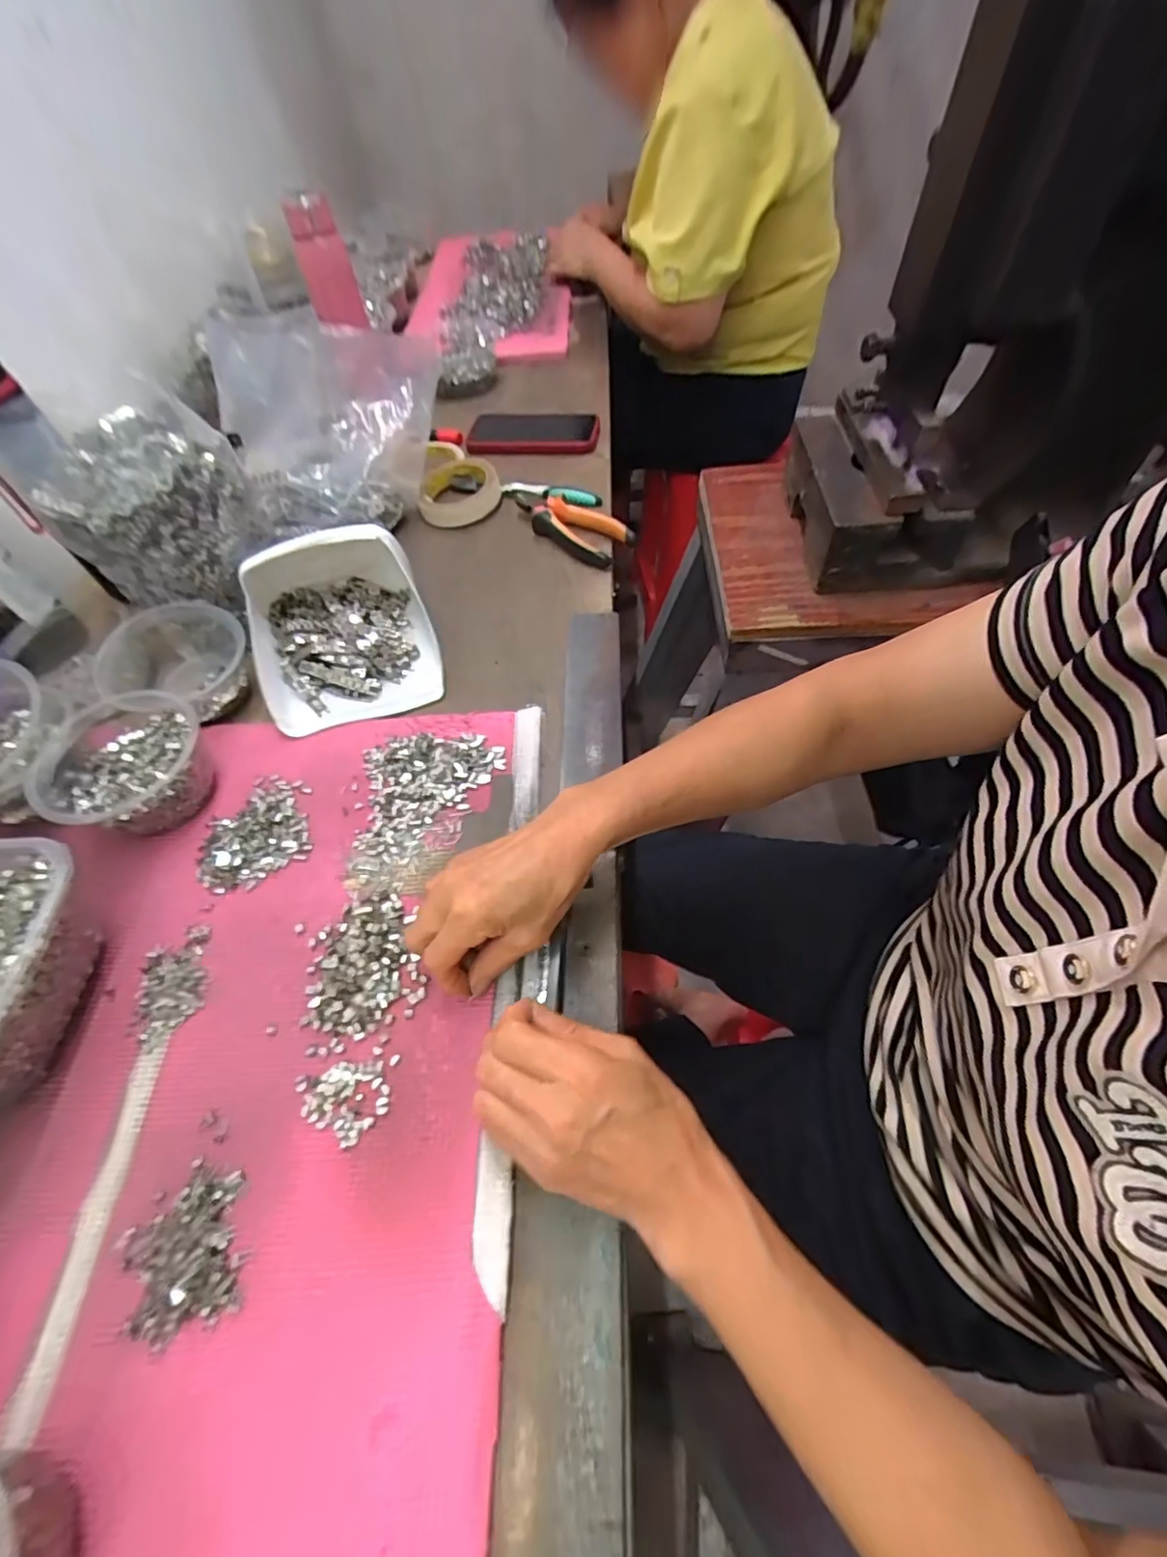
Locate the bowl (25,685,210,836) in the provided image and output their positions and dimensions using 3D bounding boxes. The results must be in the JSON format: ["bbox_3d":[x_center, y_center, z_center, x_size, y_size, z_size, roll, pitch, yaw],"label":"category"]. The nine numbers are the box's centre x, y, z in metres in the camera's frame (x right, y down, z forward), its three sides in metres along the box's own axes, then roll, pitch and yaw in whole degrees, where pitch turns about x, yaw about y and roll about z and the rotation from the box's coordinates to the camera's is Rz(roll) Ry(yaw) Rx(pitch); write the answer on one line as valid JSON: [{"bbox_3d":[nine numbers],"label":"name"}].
[{"bbox_3d":[-0.353,-0.010,0.457,0.114,0.058,0.118,-1,58,2],"label":"bowl"}]

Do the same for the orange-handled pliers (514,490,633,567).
[{"bbox_3d":[-0.019,-0.282,0.640,0.163,0.025,0.061,38,67,23],"label":"orange-handled pliers"}]

